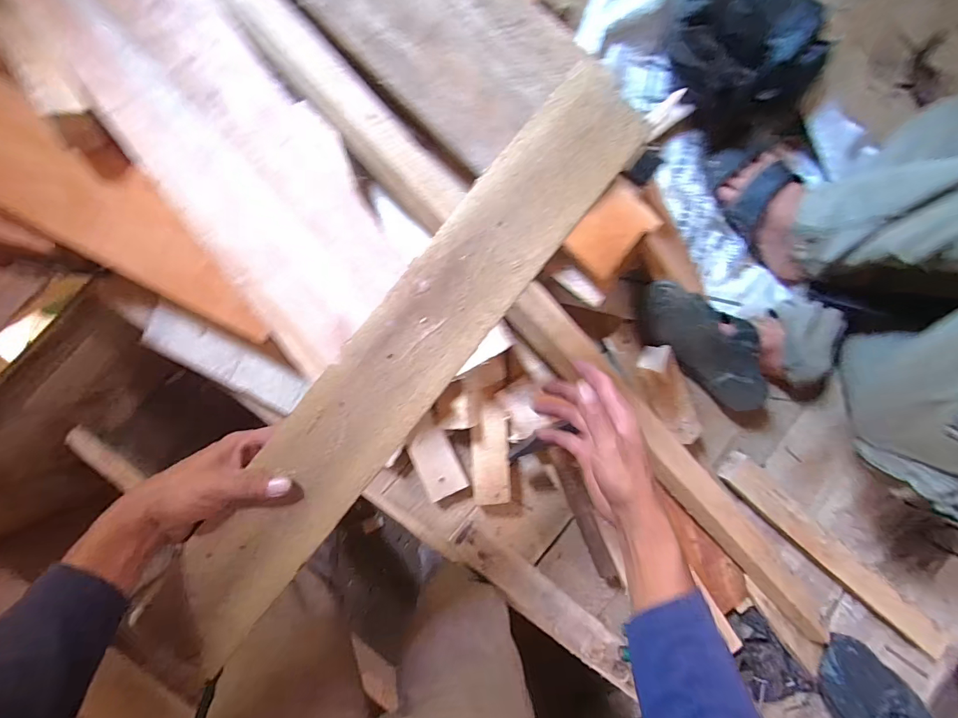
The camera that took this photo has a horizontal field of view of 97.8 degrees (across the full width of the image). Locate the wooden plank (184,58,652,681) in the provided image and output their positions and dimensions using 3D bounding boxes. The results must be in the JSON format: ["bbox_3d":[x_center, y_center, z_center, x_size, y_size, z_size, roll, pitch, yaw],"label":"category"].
[{"bbox_3d":[-0.060,-0.001,0.349,0.087,0.013,0.558,38,90,-9],"label":"wooden plank"}]

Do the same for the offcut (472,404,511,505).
[{"bbox_3d":[0.018,0.148,0.646,0.055,0.015,0.154,-2,93,-9],"label":"offcut"}]

